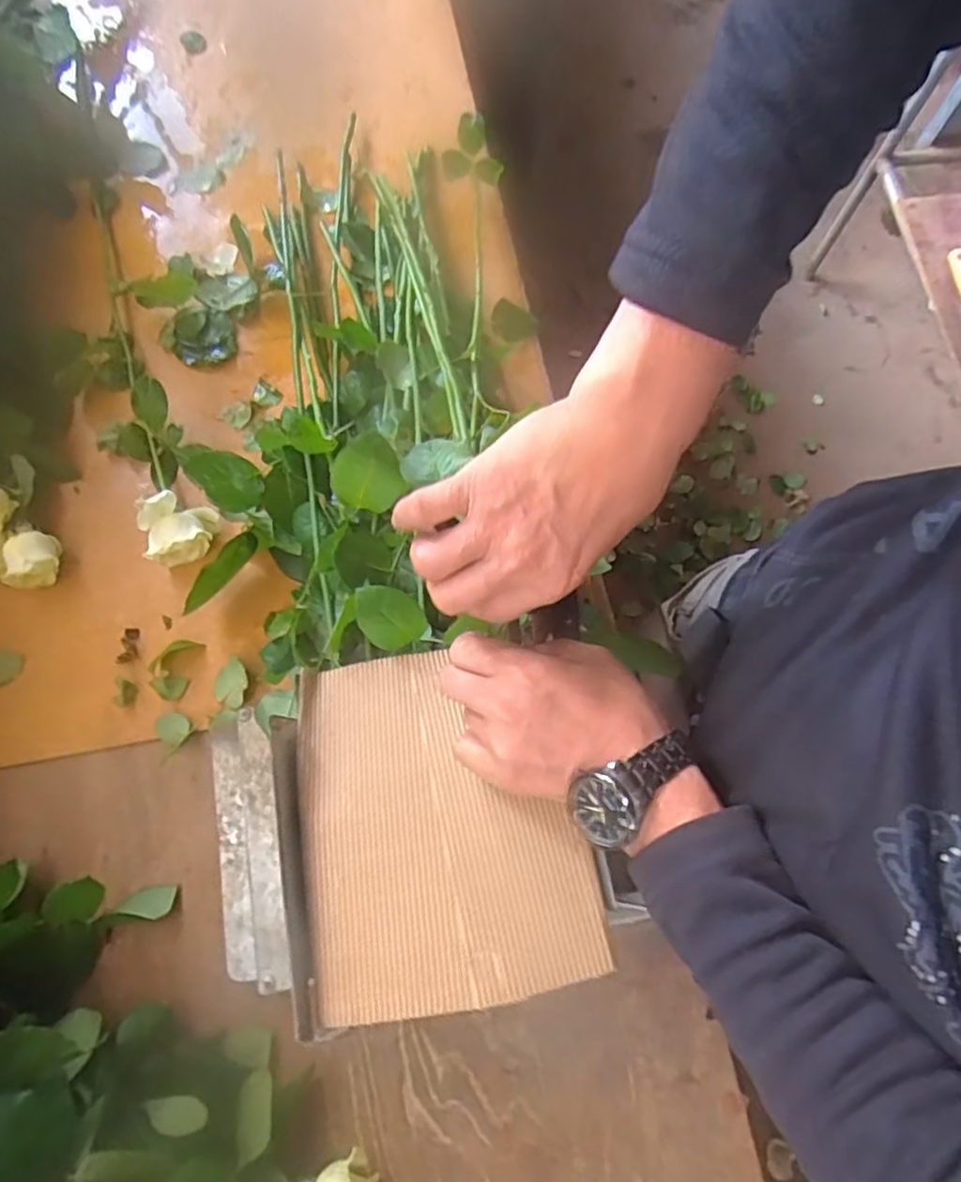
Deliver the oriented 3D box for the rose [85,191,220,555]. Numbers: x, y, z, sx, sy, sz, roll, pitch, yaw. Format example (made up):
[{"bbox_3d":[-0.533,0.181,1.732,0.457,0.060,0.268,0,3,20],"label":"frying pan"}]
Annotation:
[{"bbox_3d":[-0.352,-0.217,0.665,0.076,0.068,0.407,-21,74,-6],"label":"rose"}]

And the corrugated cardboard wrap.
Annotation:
[{"bbox_3d":[-0.026,0.135,0.419,0.165,0.037,0.208,-10,73,-3],"label":"corrugated cardboard wrap"}]

